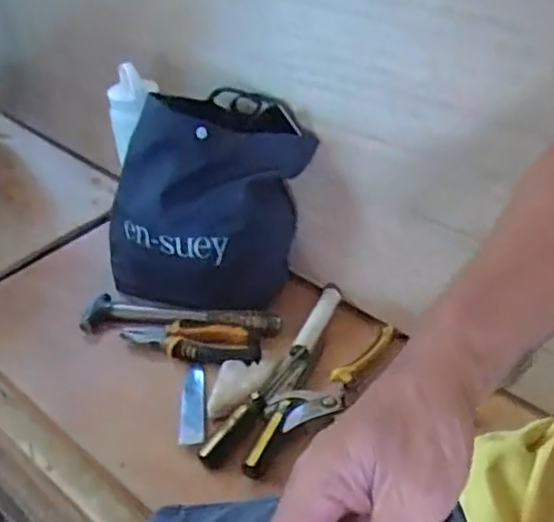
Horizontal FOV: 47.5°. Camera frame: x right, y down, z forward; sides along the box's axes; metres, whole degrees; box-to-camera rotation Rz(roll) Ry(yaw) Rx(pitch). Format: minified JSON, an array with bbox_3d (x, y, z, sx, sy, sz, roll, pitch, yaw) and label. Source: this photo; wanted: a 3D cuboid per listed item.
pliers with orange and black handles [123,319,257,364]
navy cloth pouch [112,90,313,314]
[{"bbox_3d":[-0.096,0.089,0.713,0.156,0.019,0.053,9,40,14],"label":"pliers with orange and black handles"},{"bbox_3d":[-0.077,-0.071,0.751,0.179,0.215,0.212,28,48,32],"label":"navy cloth pouch"}]

